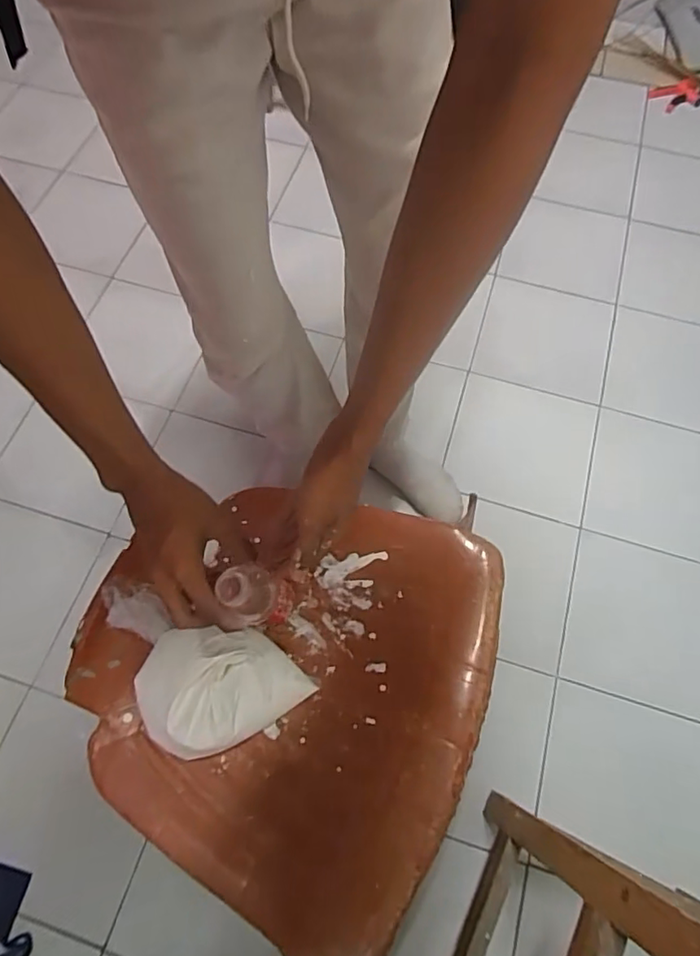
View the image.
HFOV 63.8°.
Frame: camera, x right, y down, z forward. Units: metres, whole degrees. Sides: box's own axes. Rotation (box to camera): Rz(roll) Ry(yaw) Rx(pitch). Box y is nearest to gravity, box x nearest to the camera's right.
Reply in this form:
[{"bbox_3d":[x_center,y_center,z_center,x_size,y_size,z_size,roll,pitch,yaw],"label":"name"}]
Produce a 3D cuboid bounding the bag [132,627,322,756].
[{"bbox_3d":[-0.136,0.227,0.601,0.179,0.033,0.120,0,66,0],"label":"bag"}]

